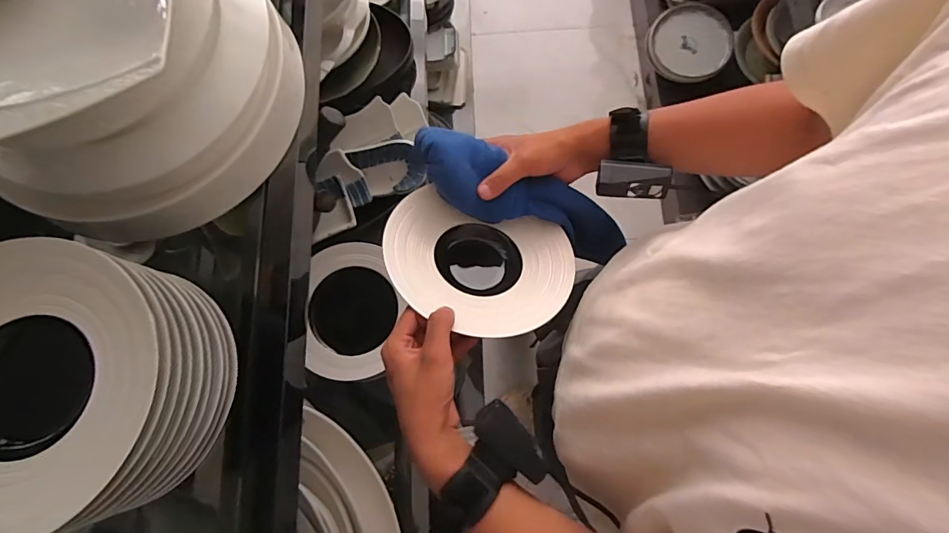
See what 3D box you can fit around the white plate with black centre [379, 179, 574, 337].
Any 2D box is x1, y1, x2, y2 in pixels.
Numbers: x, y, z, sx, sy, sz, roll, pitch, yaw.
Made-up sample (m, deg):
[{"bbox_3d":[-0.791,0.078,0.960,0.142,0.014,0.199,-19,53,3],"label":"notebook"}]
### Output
[{"bbox_3d":[0.006,-0.013,0.461,0.191,0.036,0.174,3,53,-3],"label":"white plate with black centre"}]

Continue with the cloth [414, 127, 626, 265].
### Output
[{"bbox_3d":[0.062,-0.069,0.491,0.271,0.043,0.073,23,77,-17],"label":"cloth"}]

